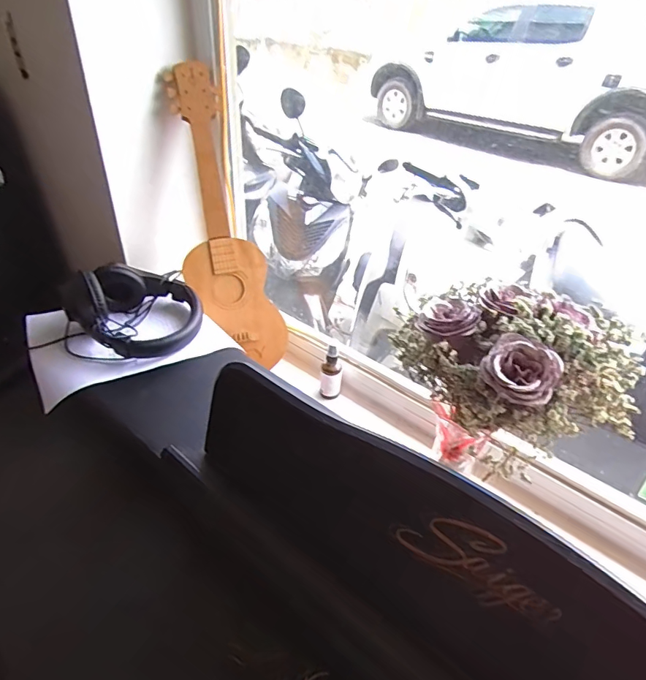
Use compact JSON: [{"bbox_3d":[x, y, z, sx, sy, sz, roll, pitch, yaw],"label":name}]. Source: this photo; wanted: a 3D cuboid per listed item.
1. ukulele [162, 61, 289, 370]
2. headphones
[{"bbox_3d":[-0.186,-0.199,0.796,0.145,0.520,0.052,-15,9,-22],"label":"ukulele"},{"bbox_3d":[-0.278,-0.052,0.678,0.174,0.090,0.168,32,46,33],"label":"headphones"}]

